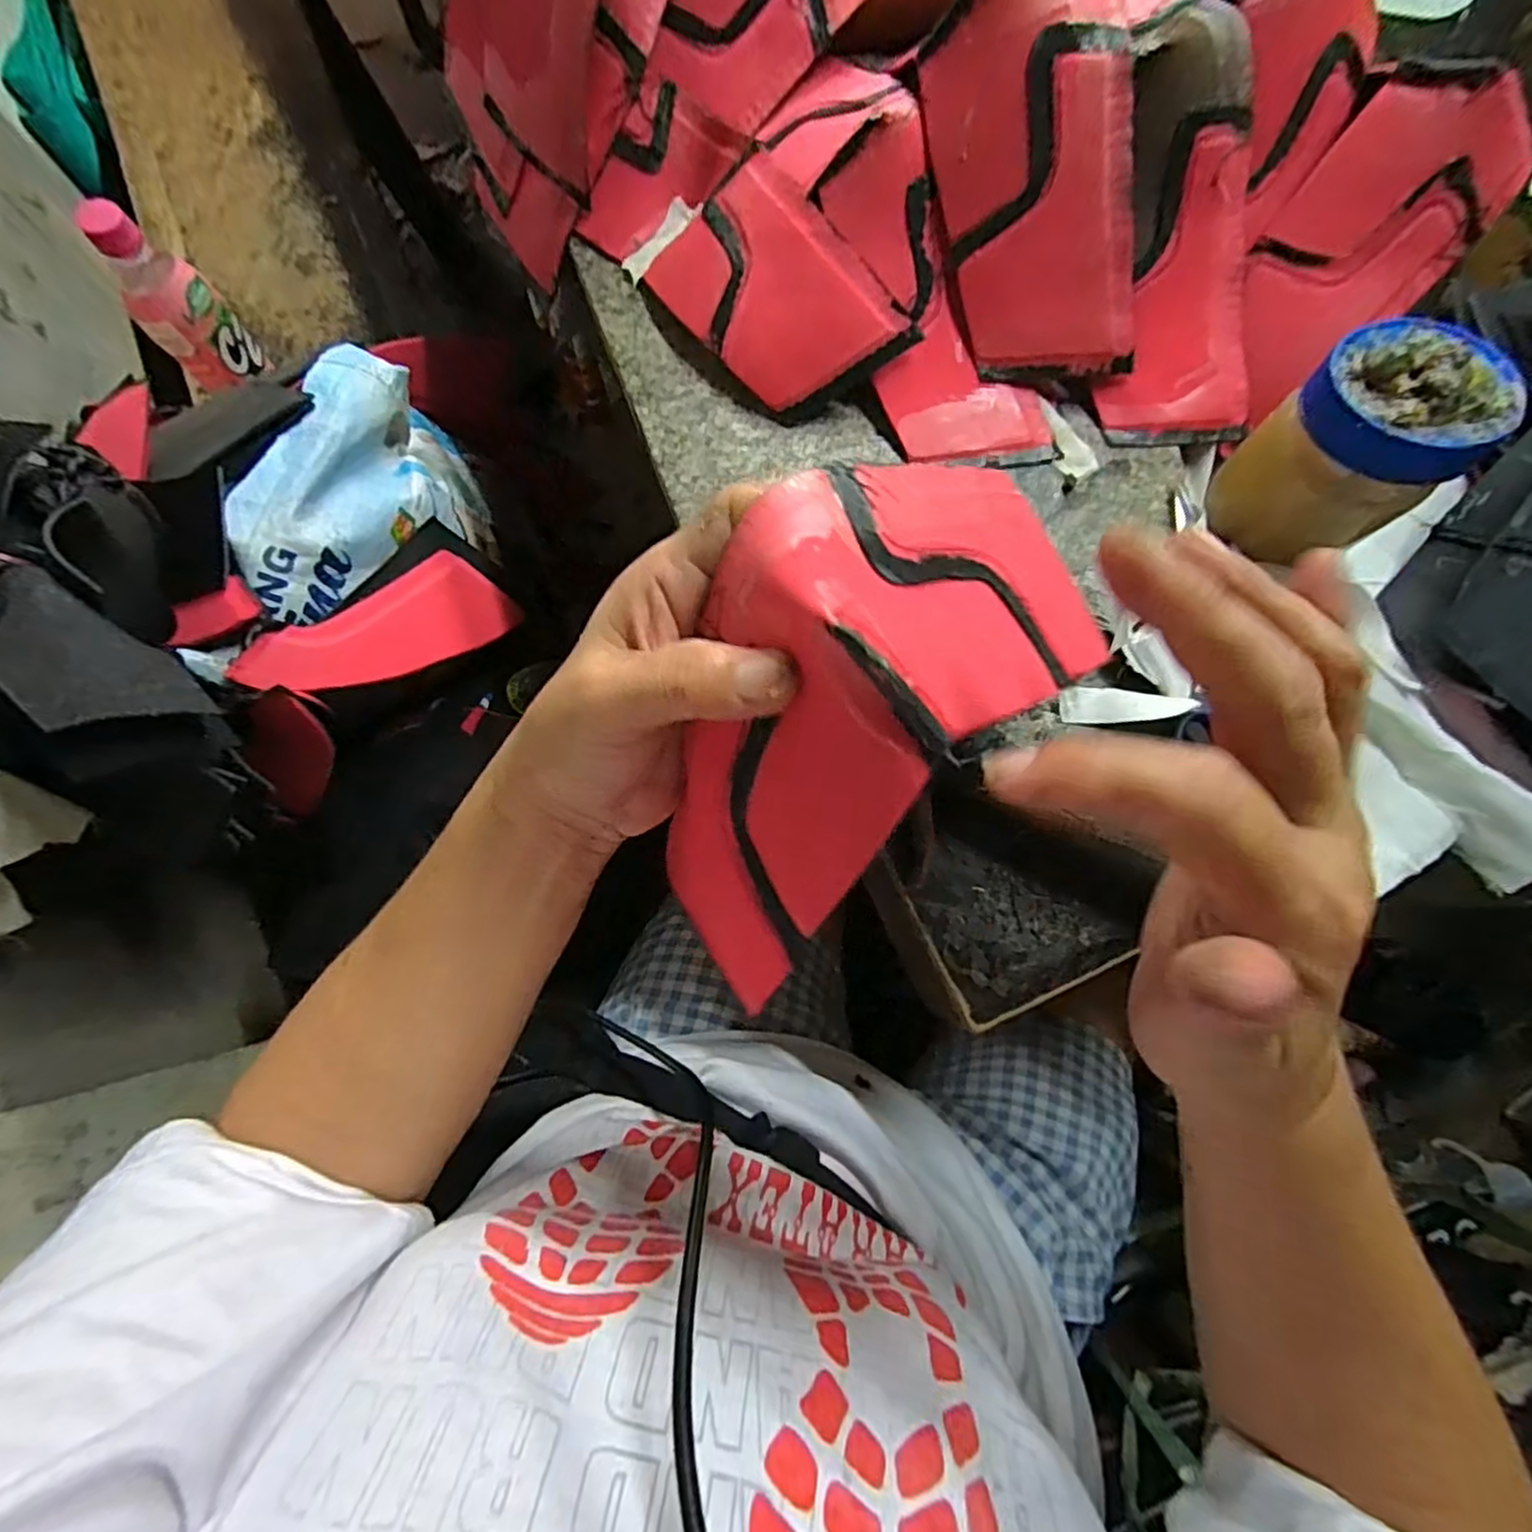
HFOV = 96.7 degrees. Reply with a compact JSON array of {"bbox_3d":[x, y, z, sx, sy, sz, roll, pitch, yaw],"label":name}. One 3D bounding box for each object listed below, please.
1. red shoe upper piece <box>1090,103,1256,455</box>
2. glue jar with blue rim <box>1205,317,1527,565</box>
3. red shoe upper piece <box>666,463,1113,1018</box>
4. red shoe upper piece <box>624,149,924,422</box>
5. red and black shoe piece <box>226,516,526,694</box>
[{"bbox_3d":[0.216,-0.239,0.346,0.079,0.015,0.136,-7,116,-3],"label":"red shoe upper piece"},{"bbox_3d":[0.276,-0.149,0.325,0.075,0.102,0.073,0,78,-1],"label":"glue jar with blue rim"},{"bbox_3d":[0.024,-0.024,0.191,0.164,0.069,0.092,-44,82,-9],"label":"red shoe upper piece"},{"bbox_3d":[0.004,-0.243,0.355,0.137,0.029,0.082,43,109,-1],"label":"red shoe upper piece"},{"bbox_3d":[-0.257,-0.102,0.469,0.072,0.050,0.191,36,48,6],"label":"red and black shoe piece"}]

